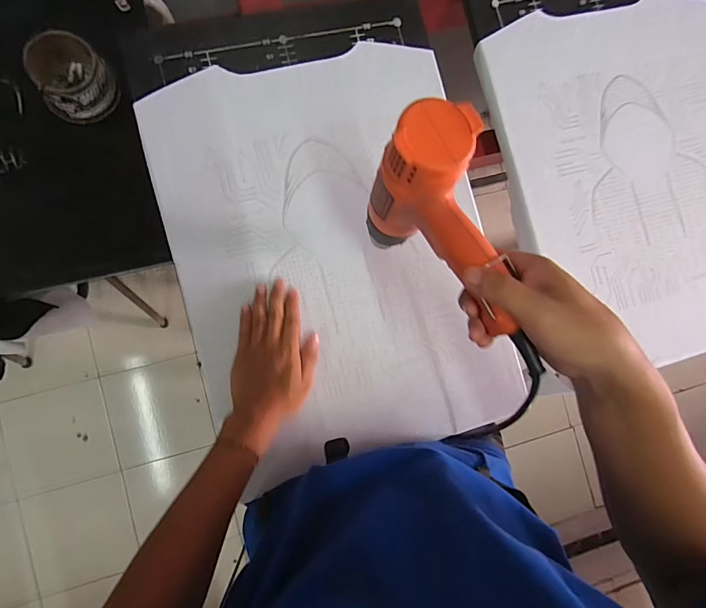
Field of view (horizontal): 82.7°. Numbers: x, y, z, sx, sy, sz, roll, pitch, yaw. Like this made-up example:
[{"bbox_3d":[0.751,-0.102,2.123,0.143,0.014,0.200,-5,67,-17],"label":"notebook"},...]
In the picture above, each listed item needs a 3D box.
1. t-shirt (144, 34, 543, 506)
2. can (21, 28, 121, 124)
[{"bbox_3d":[-0.012,-0.063,0.521,0.394,0.014,0.513,-16,89,-9],"label":"t-shirt"},{"bbox_3d":[-0.389,-0.312,0.552,0.108,0.062,0.098,44,82,-4],"label":"can"}]

